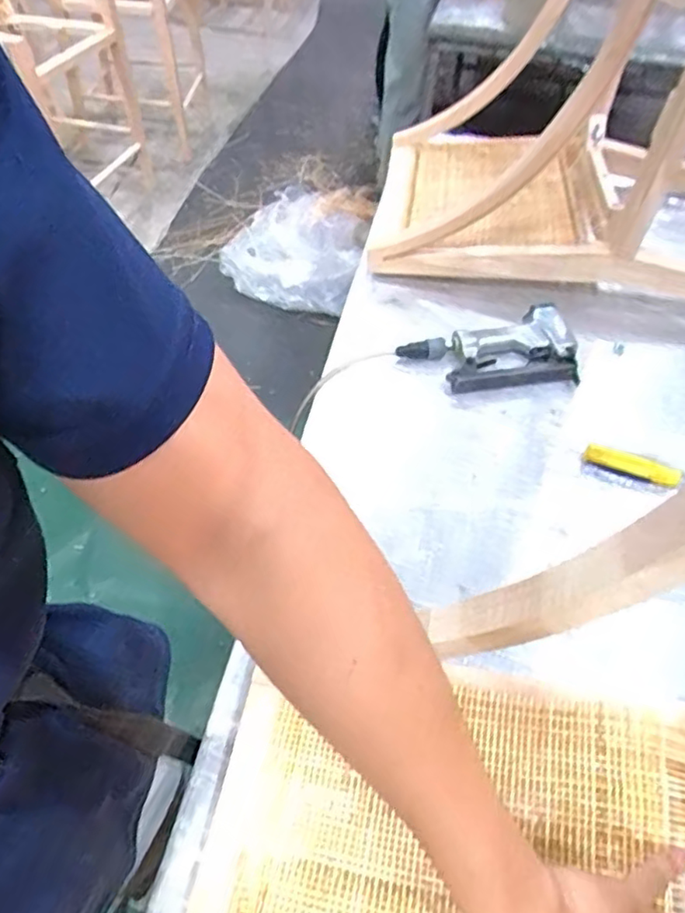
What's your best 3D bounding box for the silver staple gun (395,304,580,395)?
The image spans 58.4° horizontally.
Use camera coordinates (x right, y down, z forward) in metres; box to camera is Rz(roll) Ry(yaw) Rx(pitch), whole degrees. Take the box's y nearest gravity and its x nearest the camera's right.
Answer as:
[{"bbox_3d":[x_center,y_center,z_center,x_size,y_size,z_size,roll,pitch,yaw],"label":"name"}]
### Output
[{"bbox_3d":[0.210,-0.142,0.858,0.241,0.044,0.126,-11,53,-12],"label":"silver staple gun"}]

